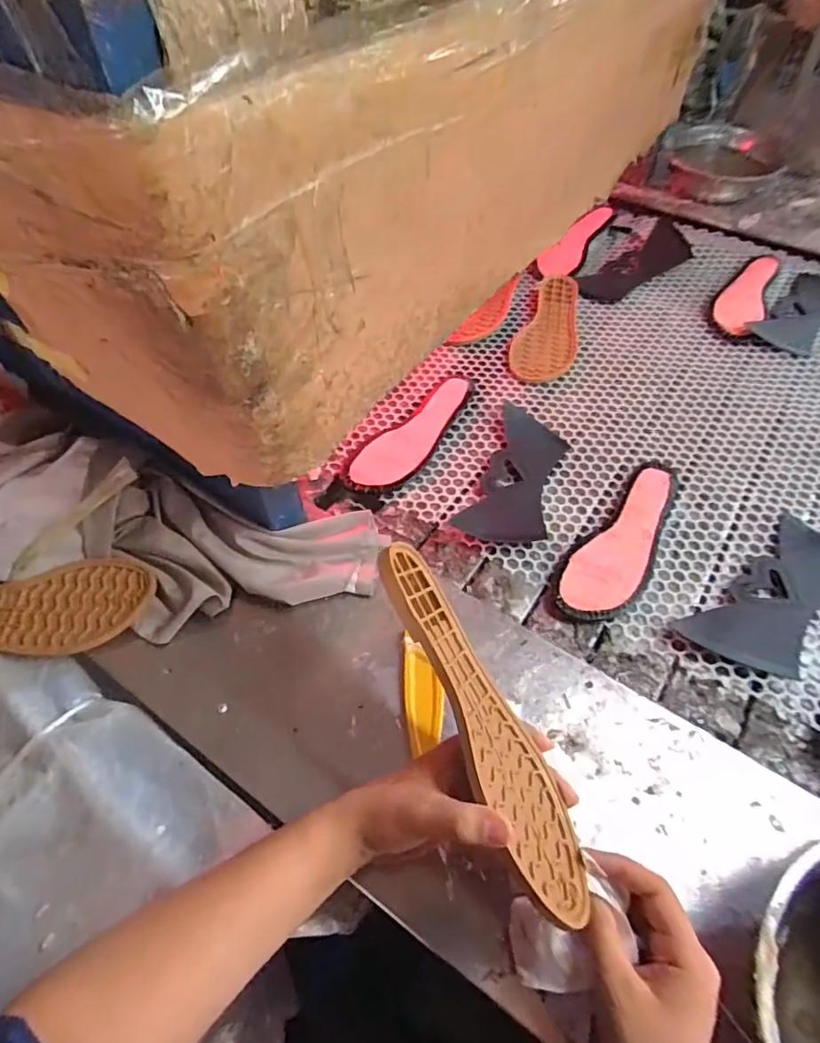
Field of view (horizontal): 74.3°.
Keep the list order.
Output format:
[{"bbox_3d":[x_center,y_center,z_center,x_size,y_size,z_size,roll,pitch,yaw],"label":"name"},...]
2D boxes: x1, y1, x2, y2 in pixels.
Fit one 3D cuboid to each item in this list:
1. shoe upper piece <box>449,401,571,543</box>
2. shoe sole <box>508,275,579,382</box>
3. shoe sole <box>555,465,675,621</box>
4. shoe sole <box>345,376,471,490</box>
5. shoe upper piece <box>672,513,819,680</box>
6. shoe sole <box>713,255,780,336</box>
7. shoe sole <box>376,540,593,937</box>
[{"bbox_3d":[0.127,-0.059,0.618,0.090,0.013,0.208,19,56,16],"label":"shoe upper piece"},{"bbox_3d":[0.201,-0.279,0.772,0.085,0.019,0.220,15,55,13],"label":"shoe sole"},{"bbox_3d":[0.224,0.018,0.559,0.069,0.013,0.219,32,61,23],"label":"shoe sole"},{"bbox_3d":[0.010,-0.107,0.657,0.074,0.012,0.217,34,61,24],"label":"shoe sole"},{"bbox_3d":[0.358,0.071,0.521,0.203,0.018,0.089,-34,59,-21],"label":"shoe upper piece"},{"bbox_3d":[0.503,-0.344,0.811,0.064,0.008,0.225,22,57,18],"label":"shoe sole"},{"bbox_3d":[0.047,0.121,0.346,0.010,0.077,0.234,-34,69,24],"label":"shoe sole"}]

